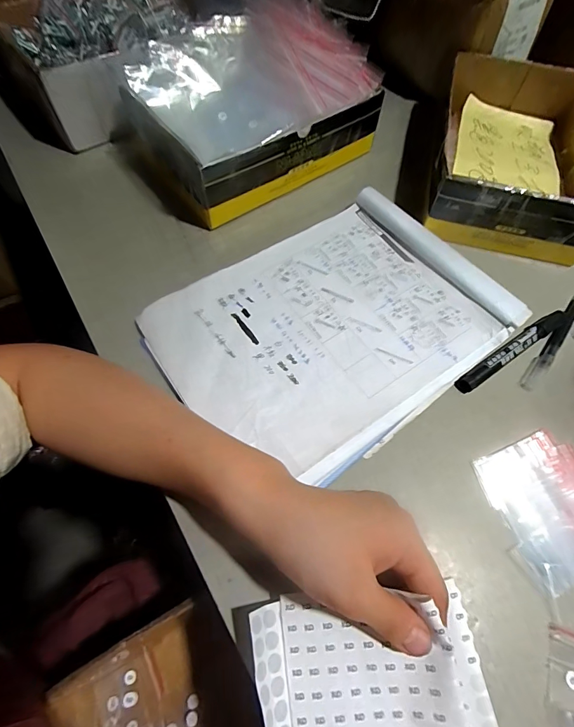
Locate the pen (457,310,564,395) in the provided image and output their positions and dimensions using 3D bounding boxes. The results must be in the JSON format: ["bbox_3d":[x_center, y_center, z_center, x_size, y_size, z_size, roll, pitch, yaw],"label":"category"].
[{"bbox_3d":[0.218,-0.015,0.362,0.146,0.010,0.017,-30,69,-15],"label":"pen"}]

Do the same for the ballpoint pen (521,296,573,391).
[{"bbox_3d":[0.266,-0.025,0.375,0.015,0.008,0.133,37,68,15],"label":"ballpoint pen"}]

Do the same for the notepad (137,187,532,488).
[{"bbox_3d":[0.044,-0.038,0.359,0.300,0.014,0.220,-31,69,-15],"label":"notepad"}]

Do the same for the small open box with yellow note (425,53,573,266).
[{"bbox_3d":[0.272,-0.252,0.445,0.179,0.065,0.255,15,65,5],"label":"small open box with yellow note"}]

